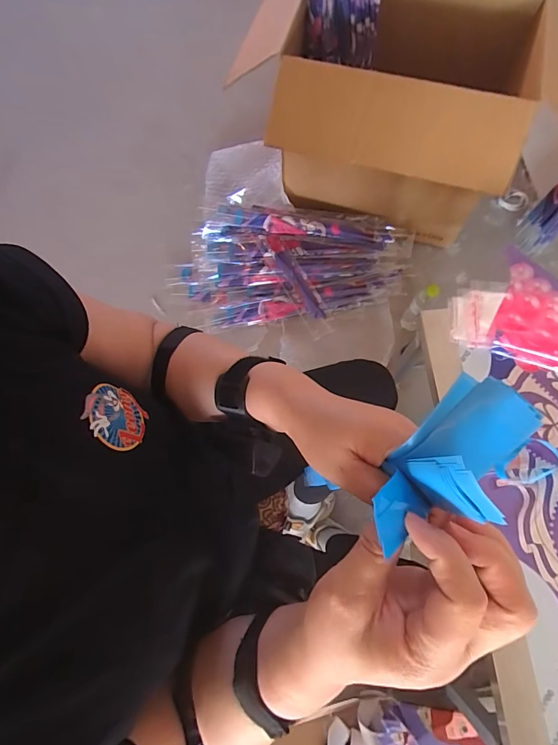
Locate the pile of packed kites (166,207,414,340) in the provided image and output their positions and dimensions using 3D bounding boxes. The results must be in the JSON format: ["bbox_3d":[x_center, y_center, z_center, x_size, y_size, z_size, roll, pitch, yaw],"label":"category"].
[{"bbox_3d":[0.032,-0.339,1.271,0.759,0.105,0.452,9,73,5],"label":"pile of packed kites"}]

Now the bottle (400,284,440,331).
[{"bbox_3d":[0.411,-0.189,1.127,0.065,0.208,0.052,28,75,11],"label":"bottle"}]

